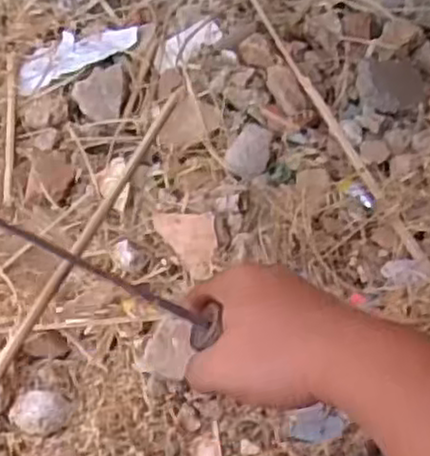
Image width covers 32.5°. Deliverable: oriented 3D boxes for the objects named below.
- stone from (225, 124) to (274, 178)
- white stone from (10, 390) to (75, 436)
[{"bbox_3d":[0.046,-0.101,0.943,0.051,0.023,0.084,15,54,9],"label":"stone"},{"bbox_3d":[-0.179,0.188,0.757,0.061,0.024,0.043,7,53,3],"label":"white stone"}]

